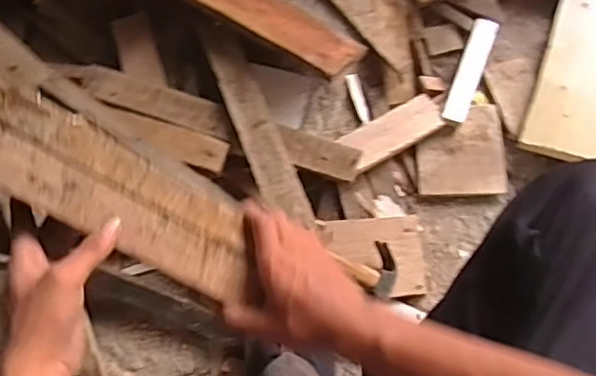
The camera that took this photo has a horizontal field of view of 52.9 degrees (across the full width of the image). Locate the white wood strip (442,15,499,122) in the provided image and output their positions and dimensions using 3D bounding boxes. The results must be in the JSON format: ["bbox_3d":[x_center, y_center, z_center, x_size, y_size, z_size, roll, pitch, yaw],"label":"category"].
[{"bbox_3d":[0.248,-0.171,0.858,0.034,0.013,0.168,21,74,8],"label":"white wood strip"}]

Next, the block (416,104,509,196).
[{"bbox_3d":[0.227,-0.052,0.839,0.118,0.017,0.127,-3,72,1],"label":"block"}]

